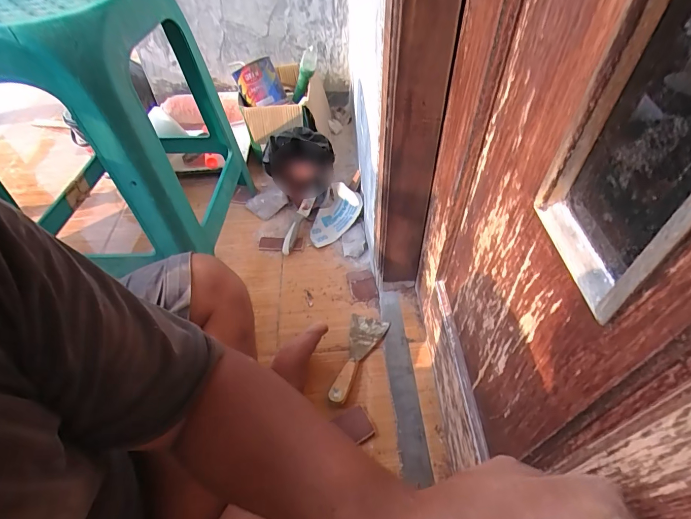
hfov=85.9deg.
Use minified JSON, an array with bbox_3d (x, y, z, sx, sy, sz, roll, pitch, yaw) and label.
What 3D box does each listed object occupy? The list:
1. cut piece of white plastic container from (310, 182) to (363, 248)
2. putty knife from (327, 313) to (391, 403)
[{"bbox_3d":[-0.018,-0.098,0.829,0.091,0.053,0.157,16,52,16],"label":"cut piece of white plastic container"},{"bbox_3d":[0.017,0.161,0.620,0.065,0.021,0.165,15,51,15],"label":"putty knife"}]

